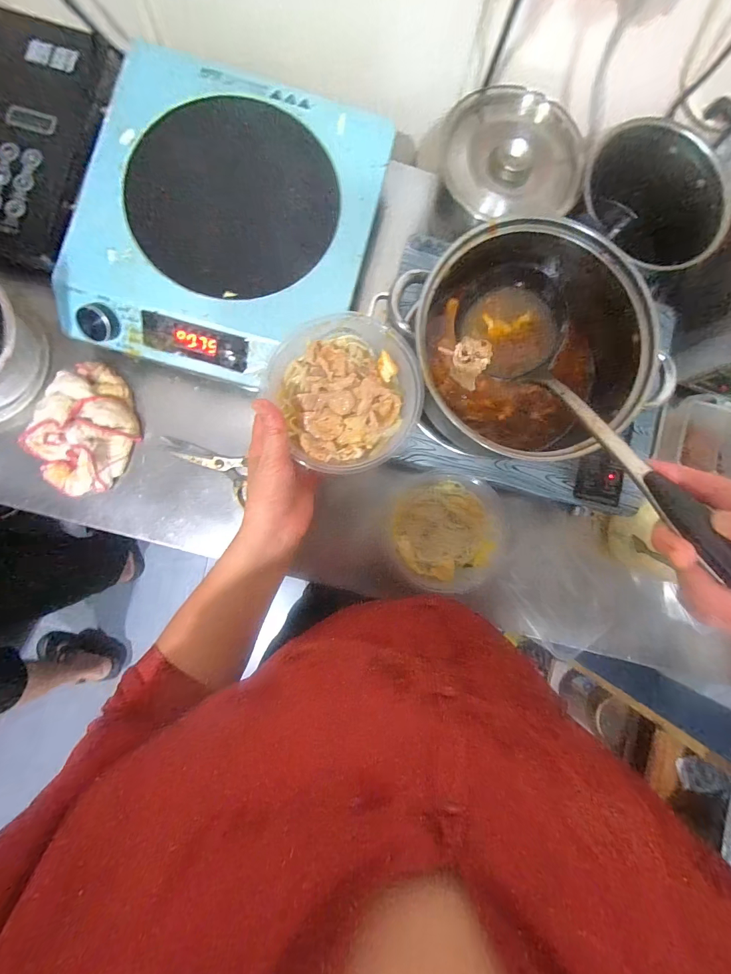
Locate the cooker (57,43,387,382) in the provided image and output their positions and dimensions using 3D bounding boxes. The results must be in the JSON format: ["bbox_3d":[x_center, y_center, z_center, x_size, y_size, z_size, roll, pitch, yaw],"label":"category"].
[{"bbox_3d":[-0.160,-0.316,0.477,0.321,0.062,0.353,15,85,-3],"label":"cooker"}]

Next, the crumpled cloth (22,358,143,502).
[{"bbox_3d":[-0.344,-0.070,0.474,0.109,0.041,0.155,31,84,-1],"label":"crumpled cloth"}]

